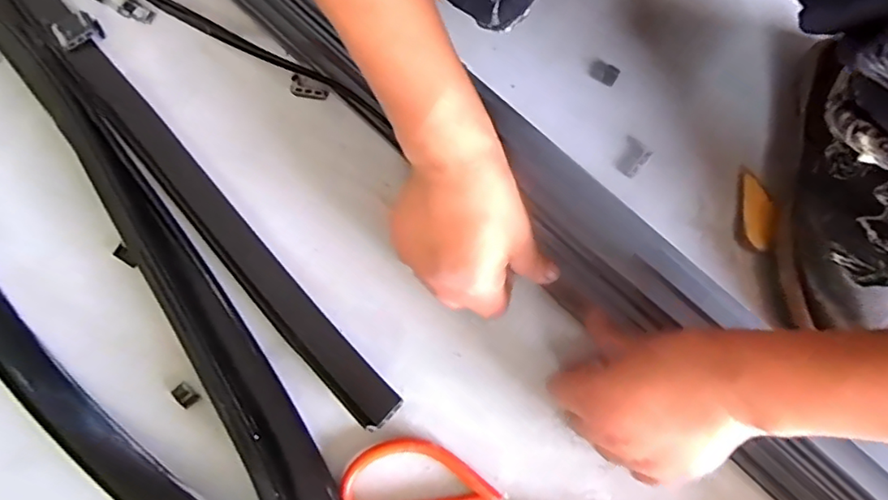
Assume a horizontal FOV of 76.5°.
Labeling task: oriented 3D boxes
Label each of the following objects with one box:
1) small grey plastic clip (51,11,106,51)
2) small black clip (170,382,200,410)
[{"bbox_3d":[-0.287,-0.172,0.441,0.031,0.013,0.022,-36,80,-9],"label":"small grey plastic clip"},{"bbox_3d":[-0.174,0.097,0.377,0.016,0.004,0.012,39,78,7],"label":"small black clip"}]

